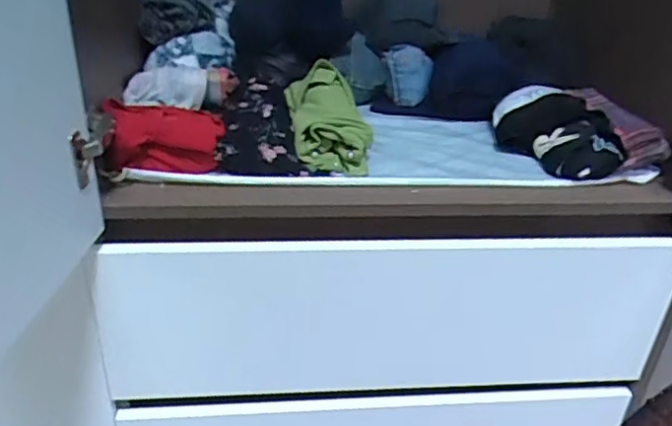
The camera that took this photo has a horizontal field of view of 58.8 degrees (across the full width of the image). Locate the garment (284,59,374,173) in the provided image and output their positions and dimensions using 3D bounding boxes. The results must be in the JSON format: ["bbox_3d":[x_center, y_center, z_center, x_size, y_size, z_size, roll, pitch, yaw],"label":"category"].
[{"bbox_3d":[-0.011,-0.132,0.812,0.098,0.056,0.194,-2,43,-9],"label":"garment"}]

